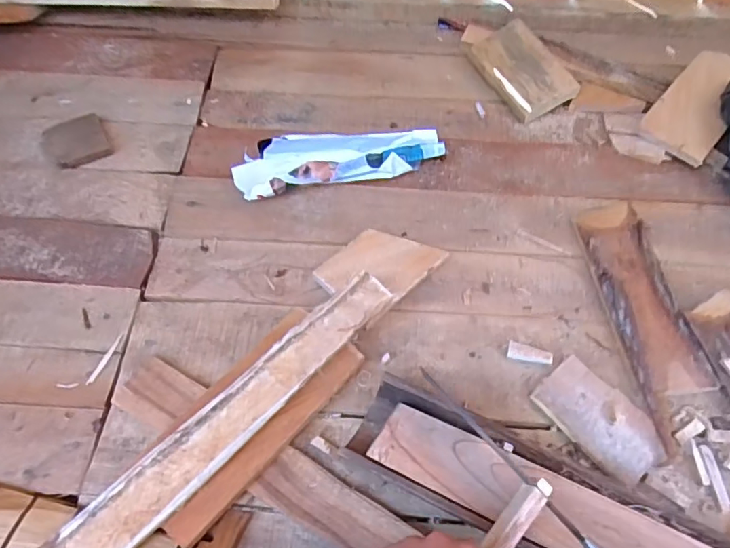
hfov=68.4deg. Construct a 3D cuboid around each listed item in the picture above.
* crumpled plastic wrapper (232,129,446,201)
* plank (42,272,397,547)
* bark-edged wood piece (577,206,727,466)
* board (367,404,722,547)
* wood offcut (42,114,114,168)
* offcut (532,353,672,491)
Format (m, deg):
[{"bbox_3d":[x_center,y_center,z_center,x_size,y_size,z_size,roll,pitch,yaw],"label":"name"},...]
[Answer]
[{"bbox_3d":[-0.034,-0.151,0.710,0.273,0.049,0.089,-13,59,-9],"label":"crumpled plastic wrapper"},{"bbox_3d":[-0.199,0.207,0.477,0.060,0.027,0.595,40,71,22],"label":"plank"},{"bbox_3d":[0.316,0.041,0.609,0.080,0.020,0.302,-4,58,-3],"label":"bark-edged wood piece"},{"bbox_3d":[0.186,0.215,0.450,0.375,0.017,0.066,22,77,16],"label":"board"},{"bbox_3d":[-0.393,-0.181,0.734,0.078,0.018,0.075,-26,62,-16],"label":"wood offcut"},{"bbox_3d":[0.235,0.146,0.538,0.072,0.012,0.121,-35,65,-20],"label":"offcut"}]

